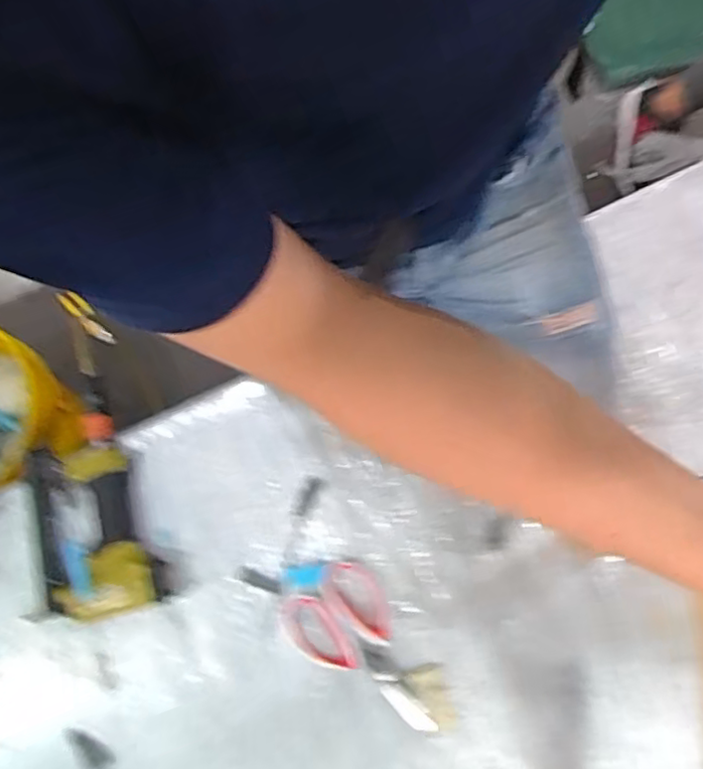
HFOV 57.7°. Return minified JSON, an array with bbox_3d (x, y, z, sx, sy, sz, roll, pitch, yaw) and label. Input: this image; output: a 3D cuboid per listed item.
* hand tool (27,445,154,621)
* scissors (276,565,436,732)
[{"bbox_3d":[-0.280,0.152,0.675,0.117,0.042,0.194,-20,77,-5],"label":"hand tool"},{"bbox_3d":[0.009,0.281,0.658,0.105,0.010,0.182,-31,78,-7],"label":"scissors"}]

